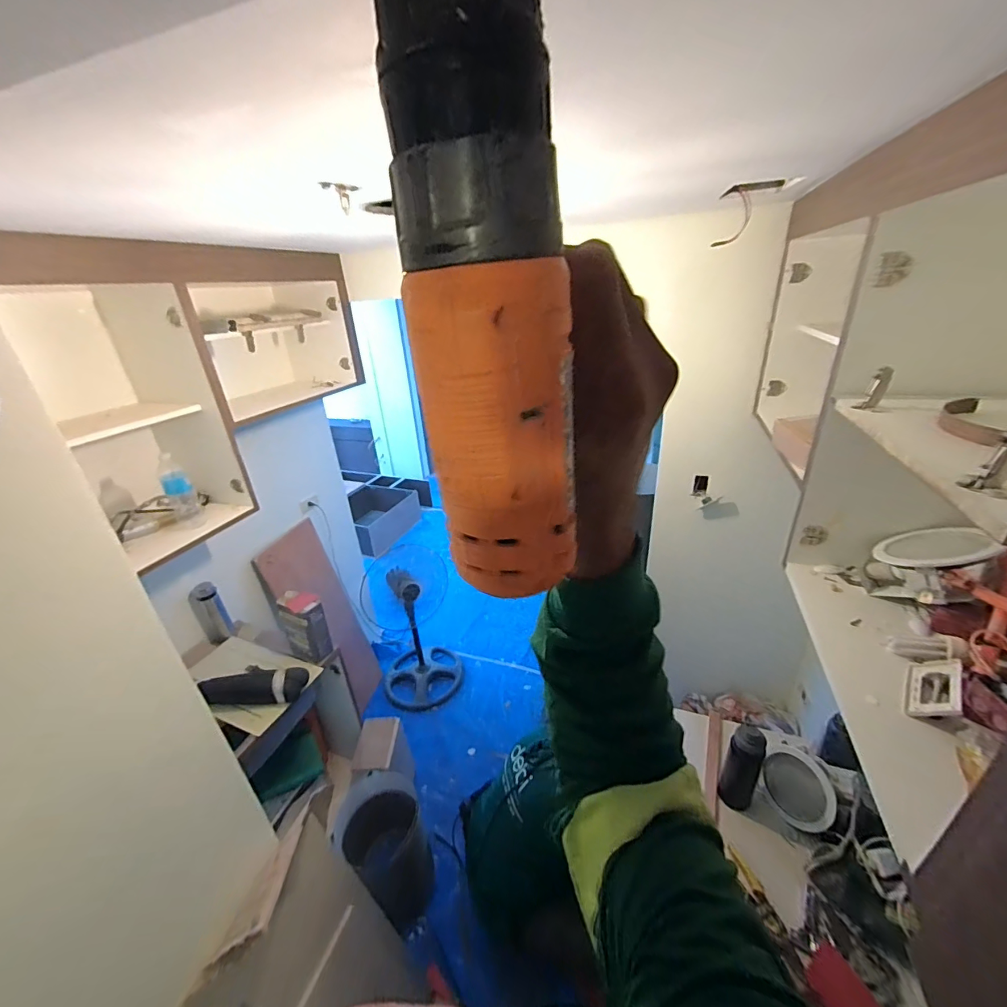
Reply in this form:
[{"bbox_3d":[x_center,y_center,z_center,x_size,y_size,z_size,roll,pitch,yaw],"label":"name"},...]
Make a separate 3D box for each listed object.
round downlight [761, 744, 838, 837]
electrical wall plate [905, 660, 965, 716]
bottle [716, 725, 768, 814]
[{"bbox_3d":[0.722,0.698,1.059,0.029,0.164,0.168,21,-13,-23],"label":"round downlight"},{"bbox_3d":[0.706,0.300,0.705,0.124,0.011,0.072,-36,-2,-41],"label":"electrical wall plate"},{"bbox_3d":[0.619,0.689,1.123,0.083,0.251,0.064,18,34,38],"label":"bottle"}]

